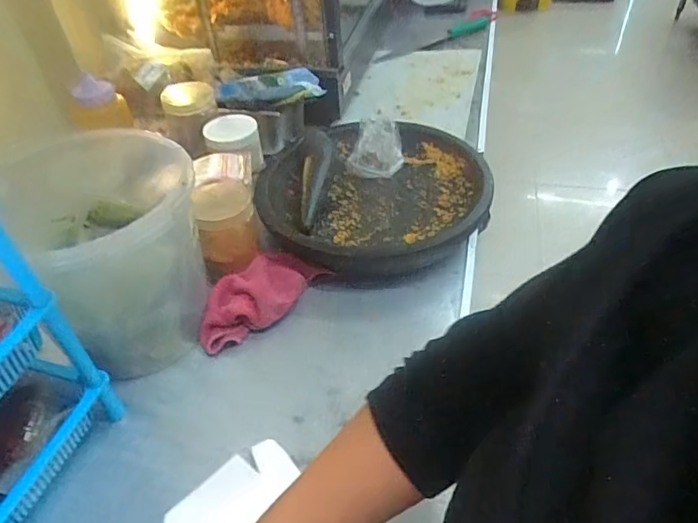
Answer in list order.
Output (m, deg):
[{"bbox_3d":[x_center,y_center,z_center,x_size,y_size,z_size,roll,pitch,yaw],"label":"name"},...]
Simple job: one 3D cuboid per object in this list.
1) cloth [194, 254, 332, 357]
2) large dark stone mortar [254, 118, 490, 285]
[{"bbox_3d":[-0.128,0.048,0.744,0.198,0.043,0.086,-31,50,-28],"label":"cloth"},{"bbox_3d":[0.043,-0.111,0.894,0.366,0.085,0.359,1,43,6],"label":"large dark stone mortar"}]

